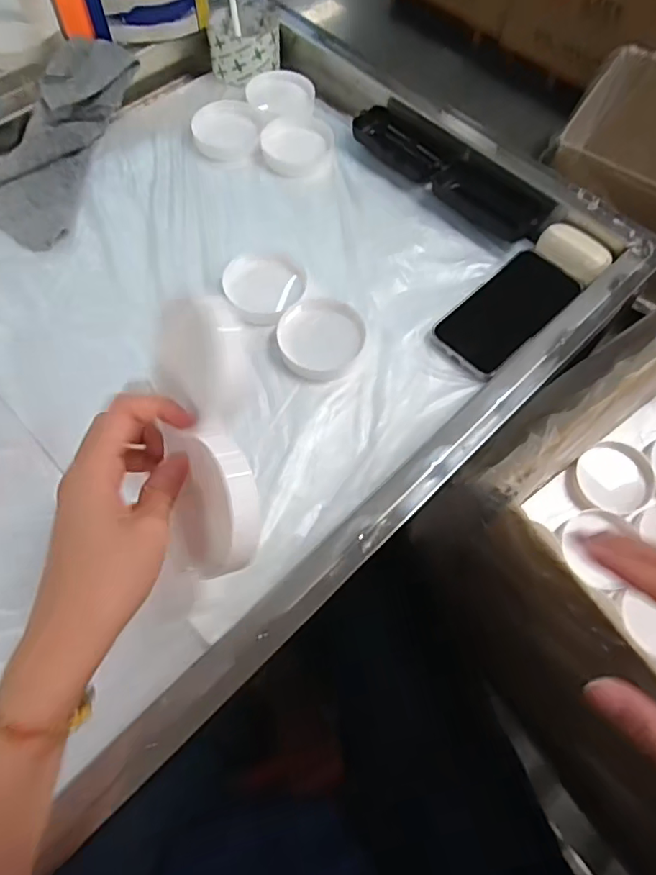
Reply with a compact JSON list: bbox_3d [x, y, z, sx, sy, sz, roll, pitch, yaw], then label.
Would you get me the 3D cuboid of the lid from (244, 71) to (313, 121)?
[{"bbox_3d":[-0.053,-0.391,0.623,0.076,0.011,0.072,-9,65,-5],"label":"lid"}]

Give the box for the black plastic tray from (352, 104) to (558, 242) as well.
[{"bbox_3d":[0.127,-0.282,0.574,0.060,0.023,0.226,-41,72,-18],"label":"black plastic tray"}]

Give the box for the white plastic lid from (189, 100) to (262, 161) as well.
[{"bbox_3d":[-0.112,-0.339,0.601,0.072,0.009,0.084,-11,65,-6],"label":"white plastic lid"}]

